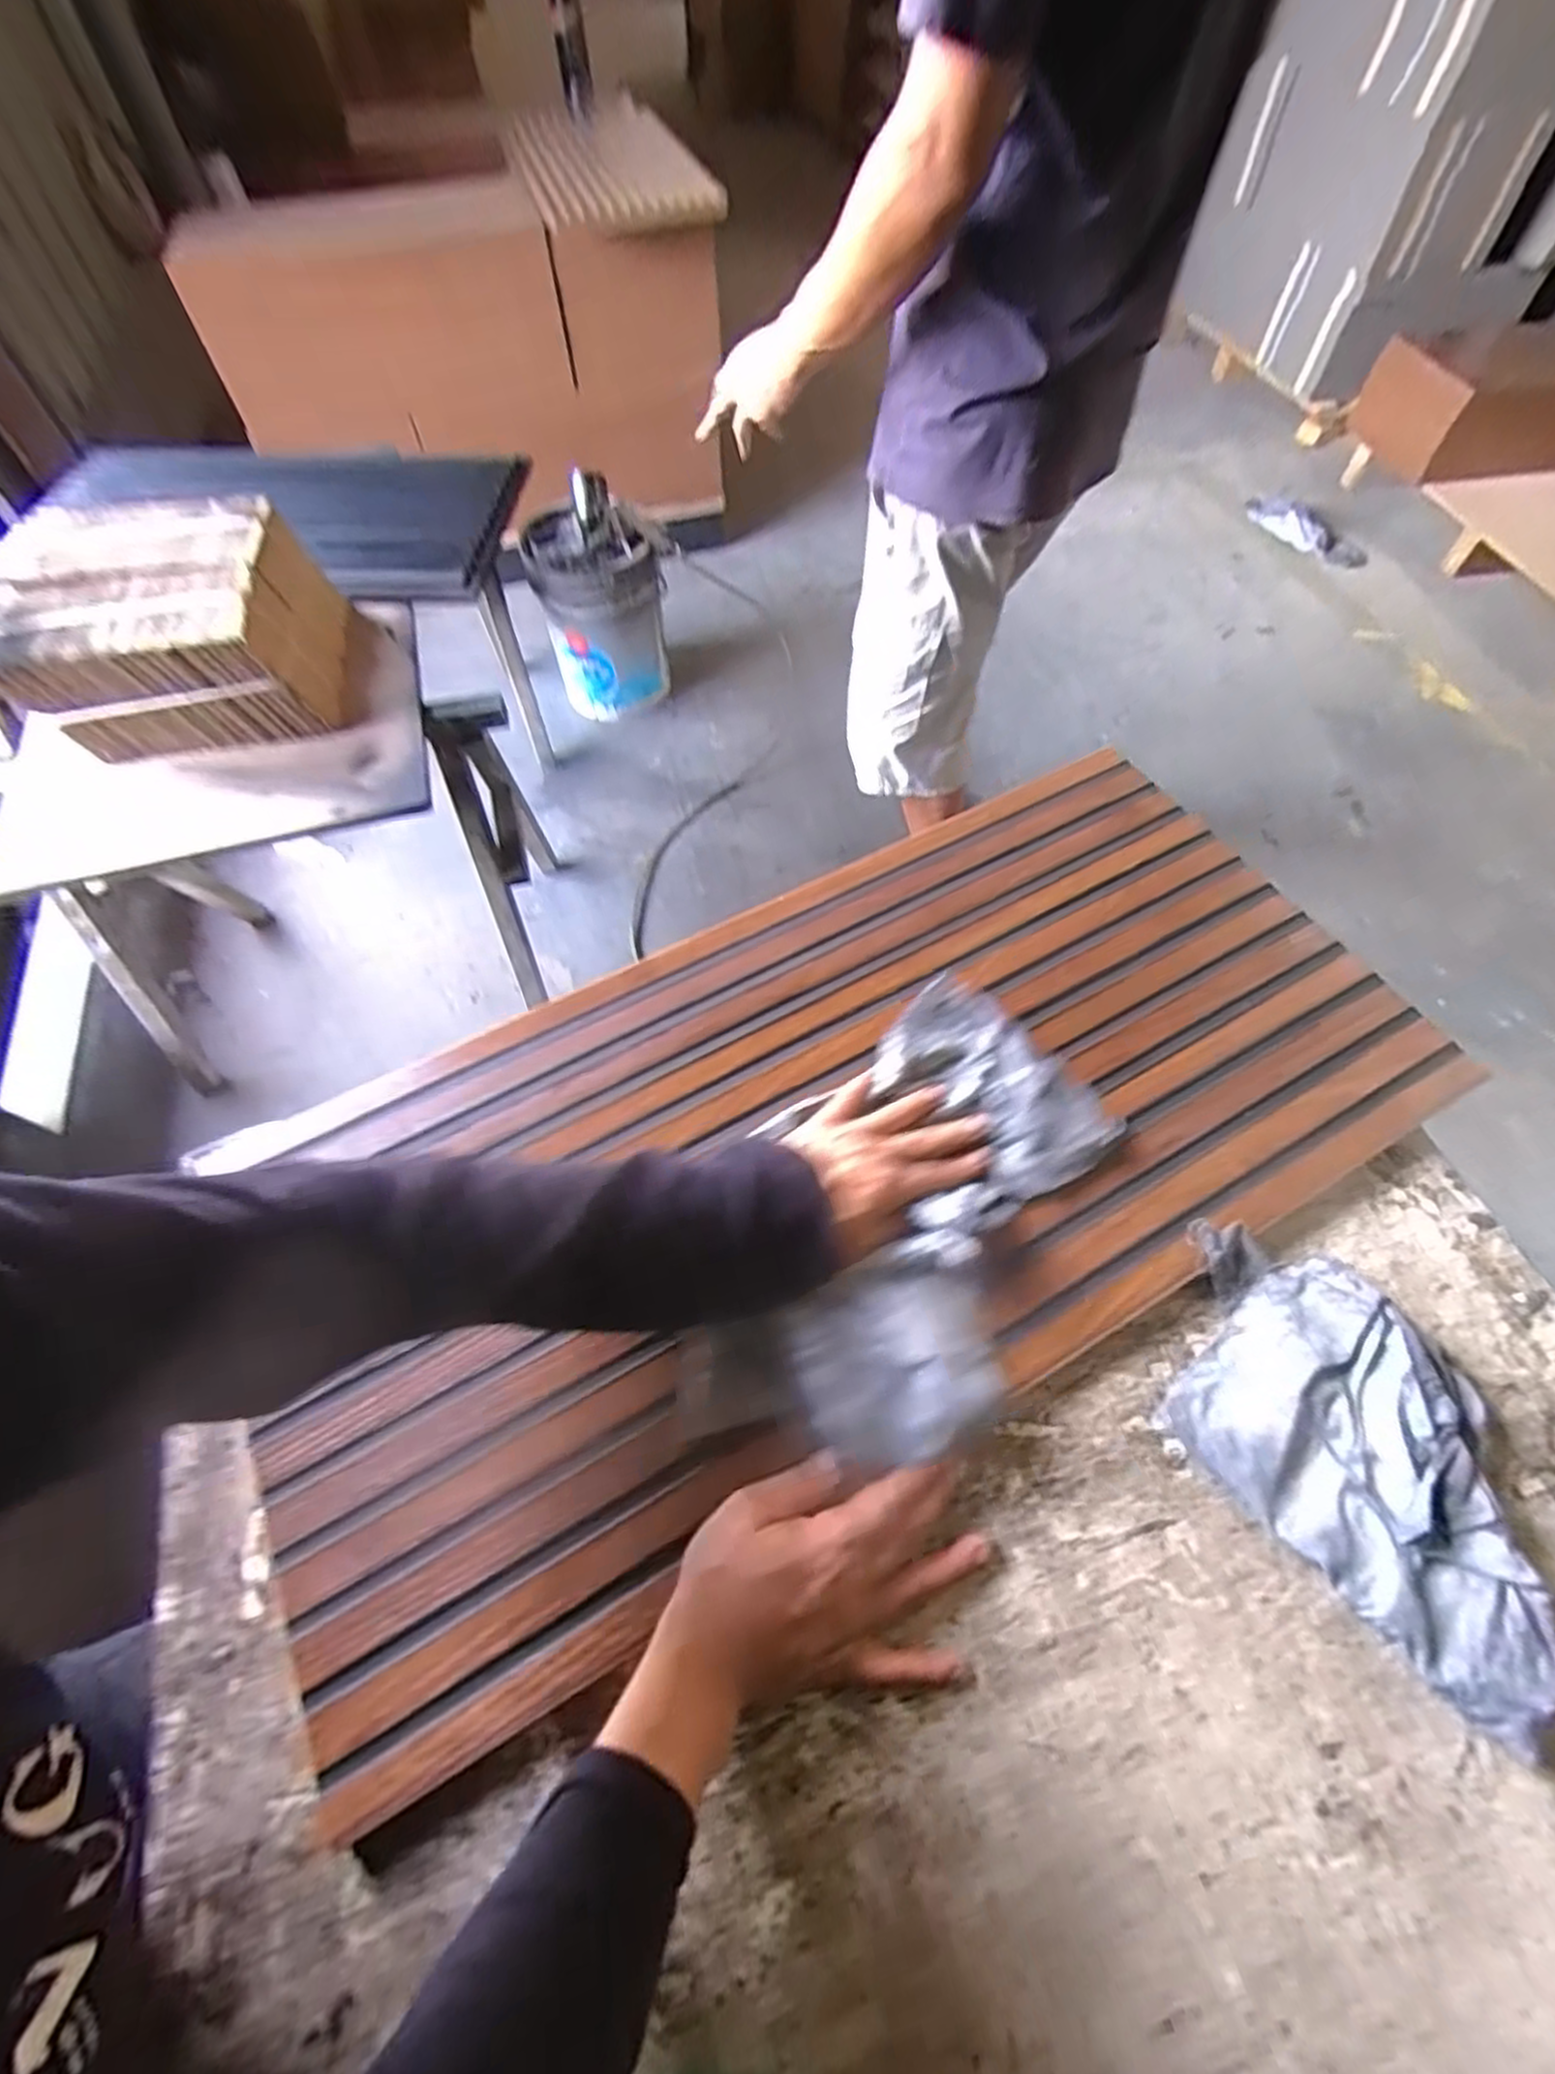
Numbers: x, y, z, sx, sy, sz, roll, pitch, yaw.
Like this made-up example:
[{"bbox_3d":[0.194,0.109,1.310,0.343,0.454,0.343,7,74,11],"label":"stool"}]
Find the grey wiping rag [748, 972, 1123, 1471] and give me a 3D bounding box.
[{"bbox_3d":[0.087,0.090,0.464,0.185,0.023,0.298,20,60,11],"label":"grey wiping rag"}]

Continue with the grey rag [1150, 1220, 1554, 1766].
[{"bbox_3d":[0.305,0.208,0.404,0.206,0.032,0.144,40,70,19],"label":"grey rag"}]

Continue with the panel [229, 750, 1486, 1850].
[{"bbox_3d":[0.047,0.055,0.501,0.754,0.028,0.364,-26,65,-12],"label":"panel"}]

